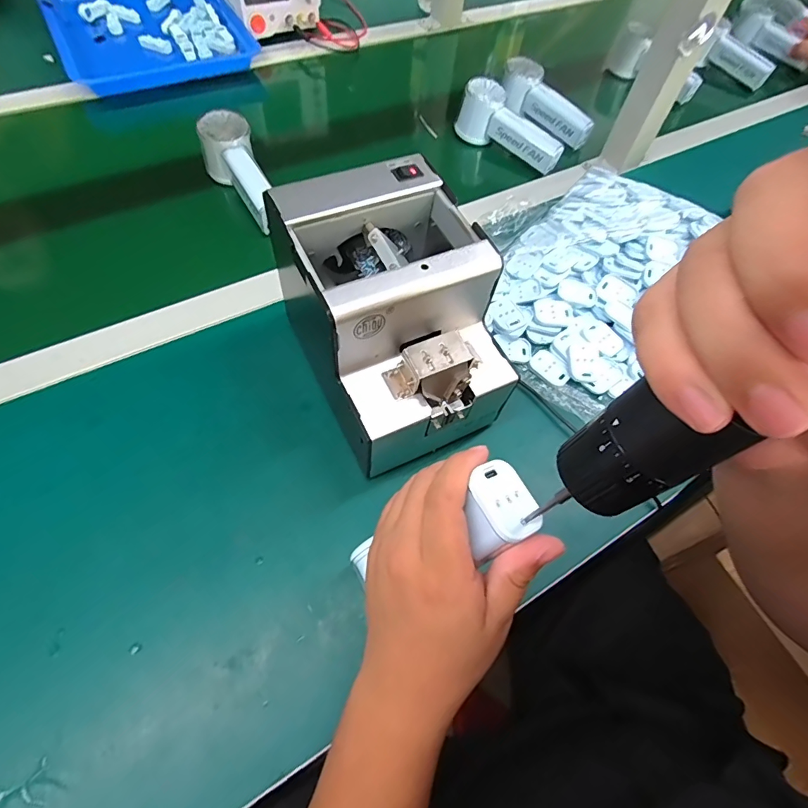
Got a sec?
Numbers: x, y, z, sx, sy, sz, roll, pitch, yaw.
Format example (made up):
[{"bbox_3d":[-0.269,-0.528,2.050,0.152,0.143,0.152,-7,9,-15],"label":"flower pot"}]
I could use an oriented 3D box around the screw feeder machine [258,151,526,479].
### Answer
[{"bbox_3d":[-0.004,-0.062,0.354,0.123,0.144,0.164,-22,64,-14],"label":"screw feeder machine"}]

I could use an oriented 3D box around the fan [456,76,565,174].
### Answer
[{"bbox_3d":[0.143,-0.362,0.588,0.144,0.057,0.043,33,64,15],"label":"fan"}]

